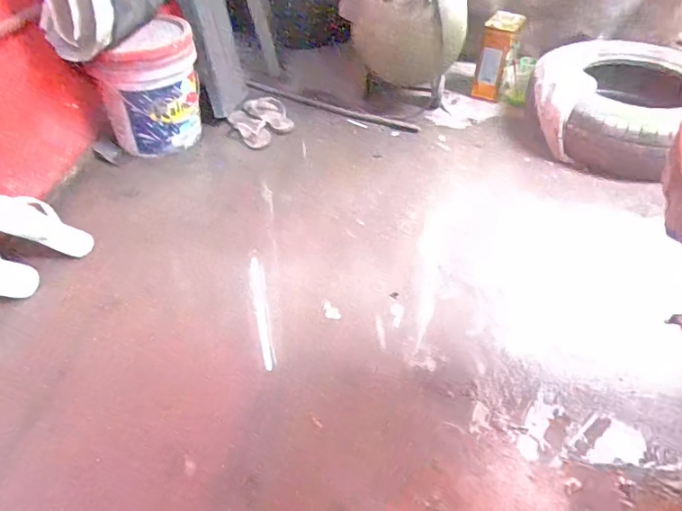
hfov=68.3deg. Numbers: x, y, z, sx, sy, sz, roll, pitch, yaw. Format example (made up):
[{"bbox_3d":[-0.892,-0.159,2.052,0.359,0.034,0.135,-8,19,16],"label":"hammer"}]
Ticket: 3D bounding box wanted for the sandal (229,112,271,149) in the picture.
[{"bbox_3d":[-0.310,-0.436,1.714,0.088,0.046,0.187,-33,69,-30],"label":"sandal"}]

